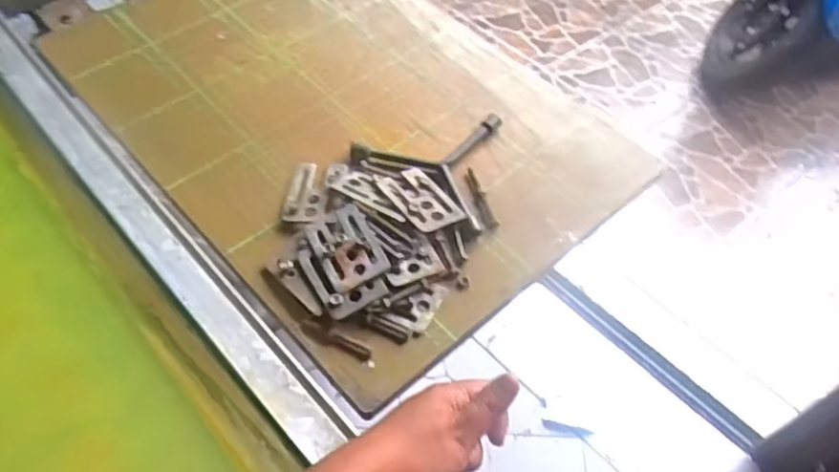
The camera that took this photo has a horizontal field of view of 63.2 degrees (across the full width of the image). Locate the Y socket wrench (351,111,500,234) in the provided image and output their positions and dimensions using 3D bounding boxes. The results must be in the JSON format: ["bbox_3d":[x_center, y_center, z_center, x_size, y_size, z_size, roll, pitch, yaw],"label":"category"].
[{"bbox_3d":[0.026,-0.086,0.683,0.146,0.014,0.138,27,57,17],"label":"Y socket wrench"}]

